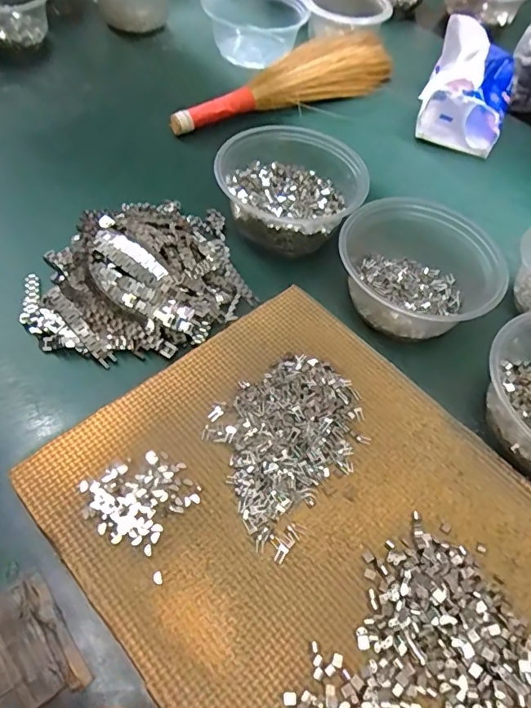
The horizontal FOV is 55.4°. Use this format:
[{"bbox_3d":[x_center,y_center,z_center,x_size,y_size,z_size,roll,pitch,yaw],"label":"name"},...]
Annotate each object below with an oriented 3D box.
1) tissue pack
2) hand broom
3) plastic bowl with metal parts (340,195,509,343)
[{"bbox_3d":[0.246,-0.321,0.609,0.102,0.099,0.147,22,57,11],"label":"tissue pack"},{"bbox_3d":[0.029,-0.324,0.614,0.318,0.059,0.066,-32,64,-23],"label":"hand broom"},{"bbox_3d":[0.131,-0.074,0.428,0.132,0.051,0.123,2,56,-3],"label":"plastic bowl with metal parts"}]

